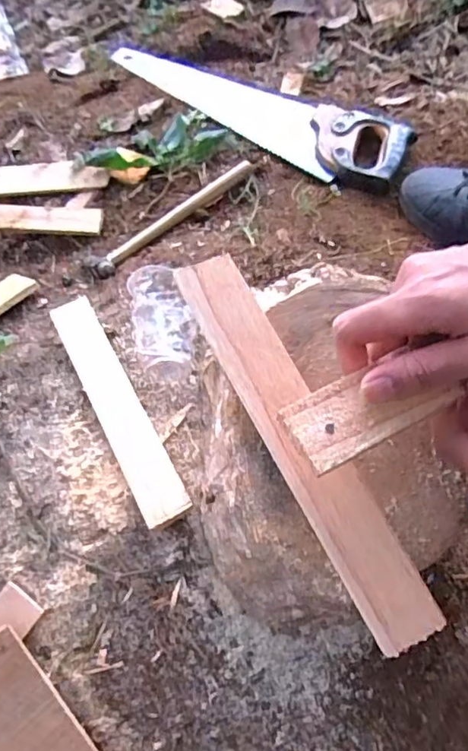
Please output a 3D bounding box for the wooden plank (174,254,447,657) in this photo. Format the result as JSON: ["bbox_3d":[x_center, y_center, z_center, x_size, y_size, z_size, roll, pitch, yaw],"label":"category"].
[{"bbox_3d":[0.038,0.035,0.324,0.039,0.009,0.242,-28,76,-5],"label":"wooden plank"}]

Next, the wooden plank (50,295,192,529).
[{"bbox_3d":[-0.104,0.023,0.494,0.039,0.011,0.239,-29,61,-6],"label":"wooden plank"}]

